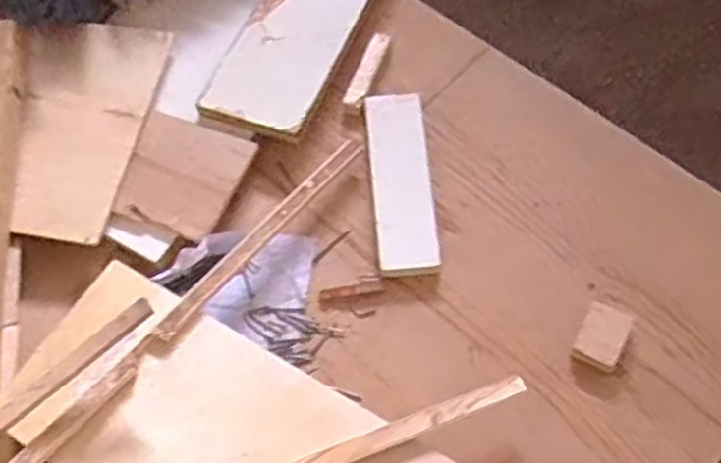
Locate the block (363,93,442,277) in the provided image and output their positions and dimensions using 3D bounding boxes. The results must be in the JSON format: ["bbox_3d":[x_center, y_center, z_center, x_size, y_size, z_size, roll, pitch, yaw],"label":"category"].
[{"bbox_3d":[0.039,-0.050,0.740,0.059,0.015,0.198,-4,64,0],"label":"block"}]

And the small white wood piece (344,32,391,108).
[{"bbox_3d":[0.008,-0.176,0.810,0.022,0.010,0.097,18,66,10],"label":"small white wood piece"}]

